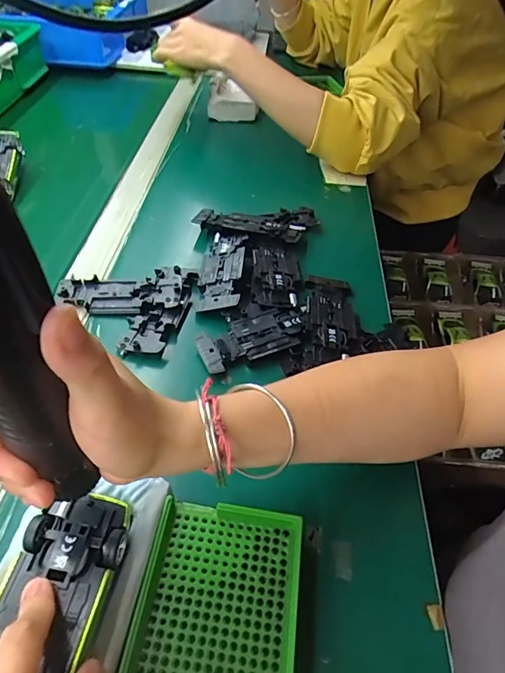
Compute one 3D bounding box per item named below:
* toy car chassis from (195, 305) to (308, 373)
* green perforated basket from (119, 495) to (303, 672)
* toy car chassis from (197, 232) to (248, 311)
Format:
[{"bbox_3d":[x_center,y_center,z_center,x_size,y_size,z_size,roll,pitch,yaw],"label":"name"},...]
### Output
[{"bbox_3d":[0.004,-0.001,0.421,0.110,0.012,0.050,-15,49,-17],"label":"toy car chassis"},{"bbox_3d":[-0.022,0.170,0.260,0.090,0.026,0.136,8,46,4],"label":"green perforated basket"},{"bbox_3d":[-0.031,-0.076,0.477,0.043,0.014,0.124,5,46,1],"label":"toy car chassis"}]

